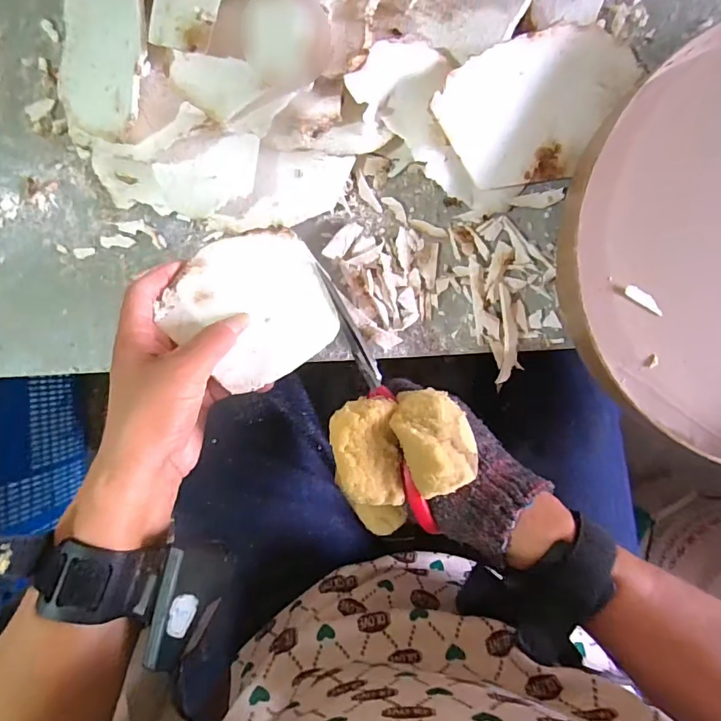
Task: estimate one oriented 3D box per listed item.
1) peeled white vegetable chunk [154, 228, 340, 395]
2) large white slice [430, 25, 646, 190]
[{"bbox_3d":[-0.073,-0.034,0.322,0.103,0.015,0.103,1,73,-4],"label":"peeled white vegetable chunk"},{"bbox_3d":[0.128,-0.181,0.337,0.147,0.016,0.092,-35,109,-6],"label":"large white slice"}]

